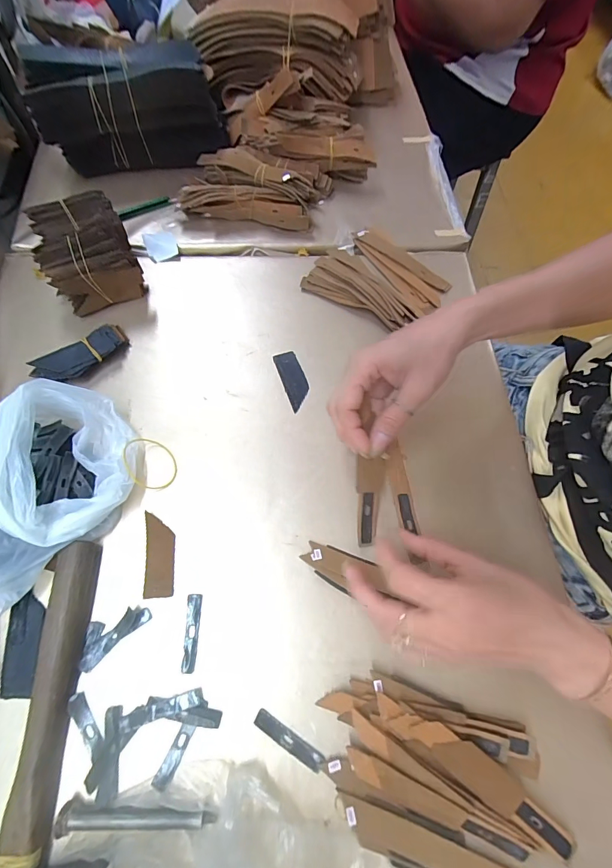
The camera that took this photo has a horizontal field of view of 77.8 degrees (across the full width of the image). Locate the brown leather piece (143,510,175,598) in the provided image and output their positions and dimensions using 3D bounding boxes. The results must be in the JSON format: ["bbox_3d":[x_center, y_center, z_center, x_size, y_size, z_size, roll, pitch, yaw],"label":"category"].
[{"bbox_3d":[-0.117,0.096,0.304,0.022,0.007,0.064,-5,67,-4],"label":"brown leather piece"}]

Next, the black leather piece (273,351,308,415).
[{"bbox_3d":[-0.012,-0.055,0.377,0.024,0.004,0.065,-18,69,-10],"label":"black leather piece"}]

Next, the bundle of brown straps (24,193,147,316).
[{"bbox_3d":[-0.223,-0.184,0.391,0.084,0.064,0.102,-22,70,-11],"label":"bundle of brown straps"}]

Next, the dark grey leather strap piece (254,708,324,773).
[{"bbox_3d":[-0.012,0.212,0.262,0.052,0.004,0.011,31,69,11],"label":"dark grey leather strap piece"}]

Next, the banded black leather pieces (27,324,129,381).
[{"bbox_3d":[-0.214,-0.075,0.366,0.085,0.024,0.030,-39,74,-16],"label":"banded black leather pieces"}]

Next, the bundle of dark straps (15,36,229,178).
[{"bbox_3d":[-0.203,-0.377,0.451,0.205,0.105,0.094,-11,68,-7],"label":"bundle of dark straps"}]

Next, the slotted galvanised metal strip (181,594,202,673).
[{"bbox_3d":[-0.086,0.149,0.285,0.010,0.004,0.052,0,67,-2],"label":"slotted galvanised metal strip"}]

